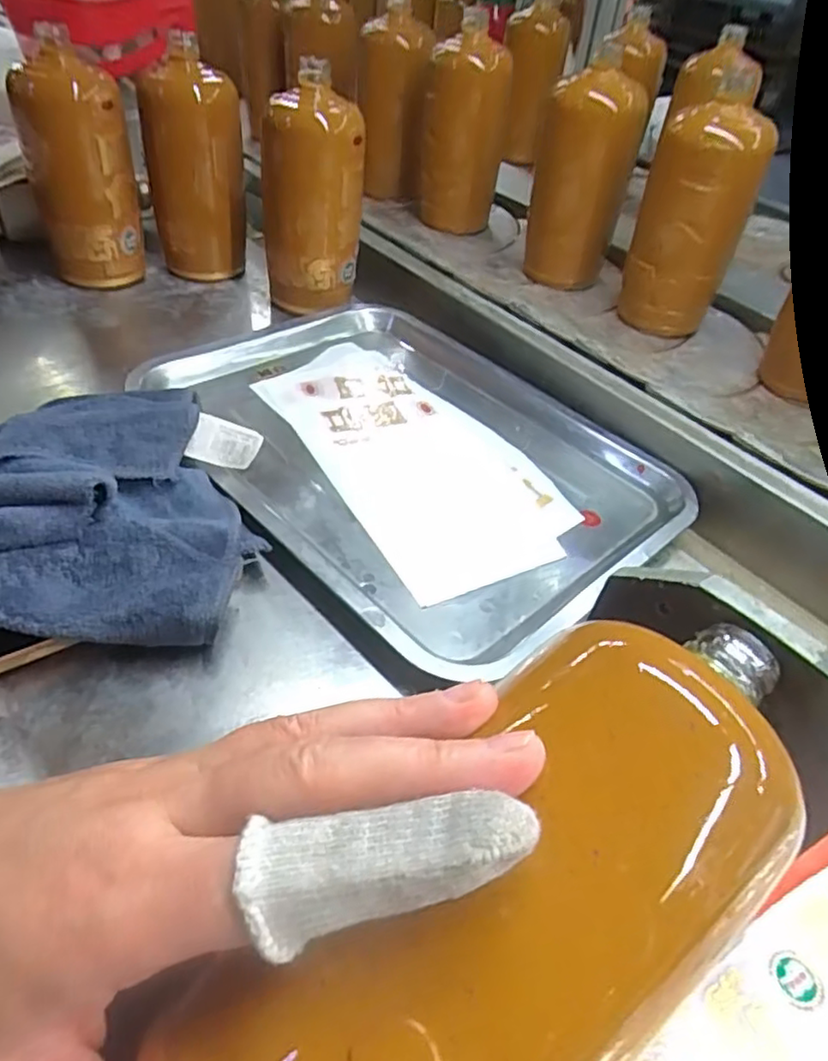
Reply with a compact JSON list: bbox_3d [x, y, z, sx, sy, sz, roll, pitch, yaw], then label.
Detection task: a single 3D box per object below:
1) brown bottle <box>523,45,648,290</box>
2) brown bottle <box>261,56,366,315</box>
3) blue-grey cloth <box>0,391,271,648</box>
[{"bbox_3d":[0.156,-0.328,0.619,0.087,0.170,0.066,16,47,10],"label":"brown bottle"},{"bbox_3d":[-0.088,-0.283,0.567,0.087,0.170,0.070,9,46,3],"label":"brown bottle"},{"bbox_3d":[-0.153,-0.016,0.352,0.135,0.083,0.175,5,46,-1],"label":"blue-grey cloth"}]

